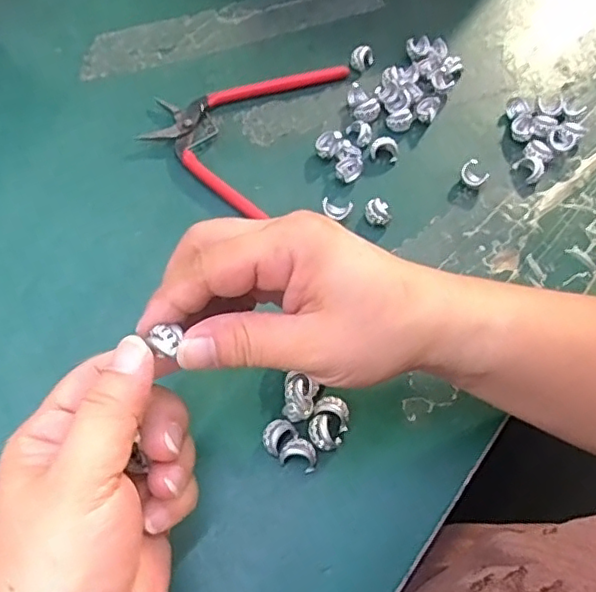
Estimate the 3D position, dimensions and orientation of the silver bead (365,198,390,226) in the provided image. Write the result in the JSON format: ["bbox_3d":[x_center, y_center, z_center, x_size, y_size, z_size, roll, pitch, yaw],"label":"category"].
[{"bbox_3d":[0.049,-0.051,0.361,0.015,0.009,0.014,1,64,-3],"label":"silver bead"}]

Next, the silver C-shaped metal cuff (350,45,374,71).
[{"bbox_3d":[0.046,-0.170,0.422,0.016,0.013,0.014,14,64,3],"label":"silver C-shaped metal cuff"}]

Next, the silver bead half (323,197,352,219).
[{"bbox_3d":[0.023,-0.053,0.360,0.017,0.010,0.013,26,65,9],"label":"silver bead half"}]

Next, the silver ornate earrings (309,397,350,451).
[{"bbox_3d":[0.016,0.065,0.301,0.018,0.010,0.025,20,64,6],"label":"silver ornate earrings"}]

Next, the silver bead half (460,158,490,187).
[{"bbox_3d":[0.111,-0.077,0.375,0.016,0.015,0.012,40,68,15],"label":"silver bead half"}]

